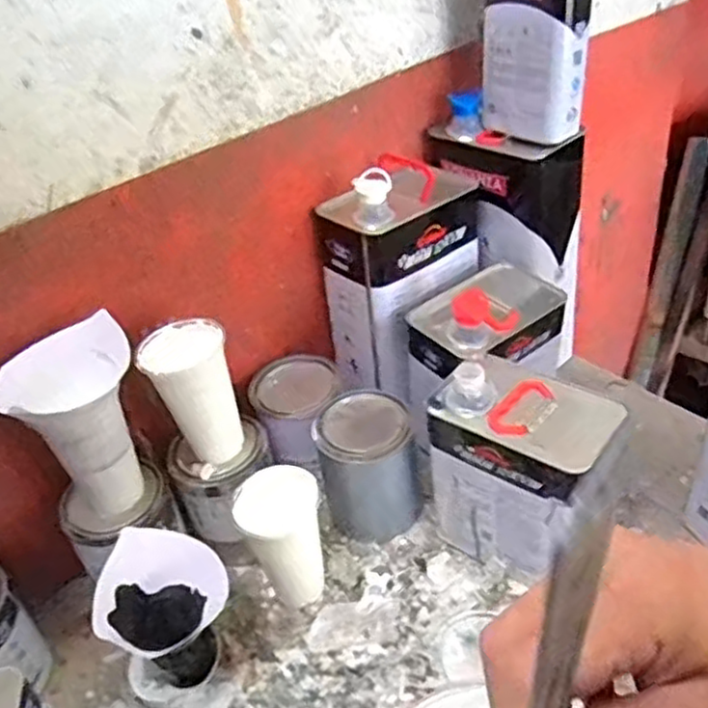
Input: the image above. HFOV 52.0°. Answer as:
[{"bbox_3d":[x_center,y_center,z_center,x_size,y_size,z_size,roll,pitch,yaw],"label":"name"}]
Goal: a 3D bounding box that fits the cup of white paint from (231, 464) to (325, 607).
[{"bbox_3d":[-0.069,0.192,0.740,0.074,0.141,0.081,-5,38,4],"label":"cup of white paint"}]

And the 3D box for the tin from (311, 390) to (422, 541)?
[{"bbox_3d":[0.017,0.124,0.807,0.106,0.139,0.093,-5,38,3],"label":"tin"}]

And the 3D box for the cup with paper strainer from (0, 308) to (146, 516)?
[{"bbox_3d":[-0.249,0.064,0.683,0.113,0.178,0.125,-21,40,-16],"label":"cup with paper strainer"}]

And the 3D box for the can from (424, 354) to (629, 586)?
[{"bbox_3d":[0.164,0.120,0.728,0.167,0.200,0.110,20,46,31],"label":"can"}]

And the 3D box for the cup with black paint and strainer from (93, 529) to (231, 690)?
[{"bbox_3d":[-0.177,0.247,0.689,0.100,0.133,0.113,21,46,32],"label":"cup with black paint and strainer"}]

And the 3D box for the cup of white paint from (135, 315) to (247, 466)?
[{"bbox_3d":[-0.161,0.040,0.737,0.080,0.137,0.073,-5,38,4],"label":"cup of white paint"}]

